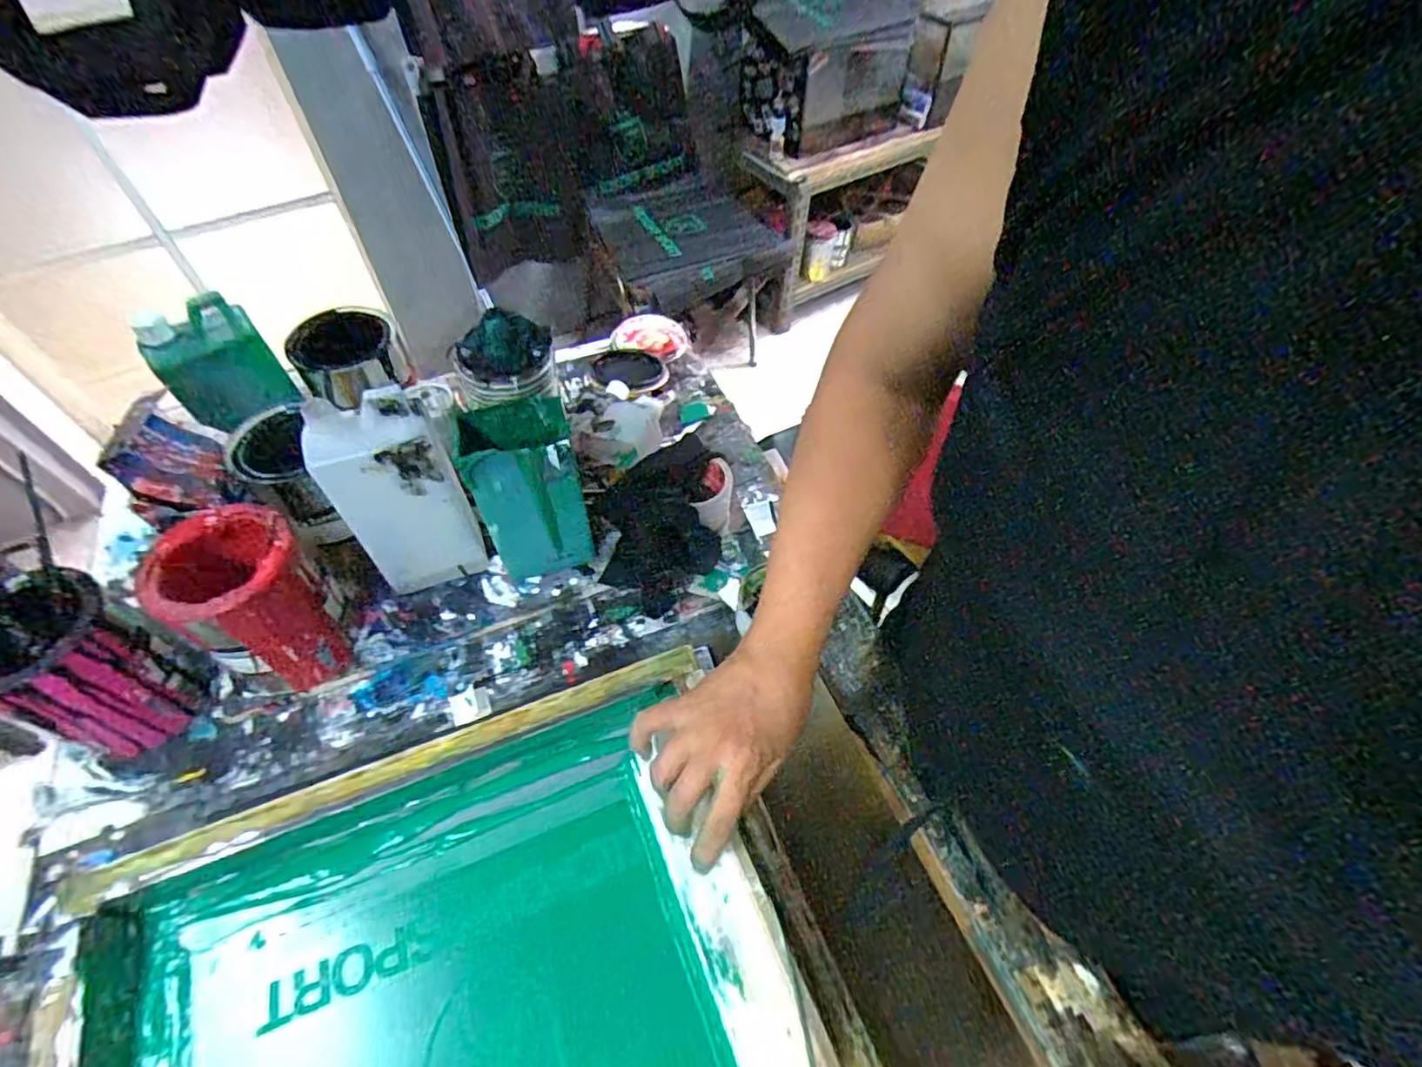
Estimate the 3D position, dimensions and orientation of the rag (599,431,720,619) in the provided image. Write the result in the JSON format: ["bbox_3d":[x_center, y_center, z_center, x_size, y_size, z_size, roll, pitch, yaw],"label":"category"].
[{"bbox_3d":[-0.059,-0.023,0.717,0.123,0.036,0.238,-3,53,-2],"label":"rag"}]

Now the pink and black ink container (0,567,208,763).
[{"bbox_3d":[-0.517,0.118,0.527,0.094,0.151,0.106,21,56,14],"label":"pink and black ink container"}]

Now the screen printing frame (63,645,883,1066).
[{"bbox_3d":[-0.166,0.339,0.434,0.482,0.065,0.396,-19,55,-14],"label":"screen printing frame"}]

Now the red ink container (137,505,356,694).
[{"bbox_3d":[-0.396,0.067,0.561,0.111,0.167,0.102,0,53,0],"label":"red ink container"}]

